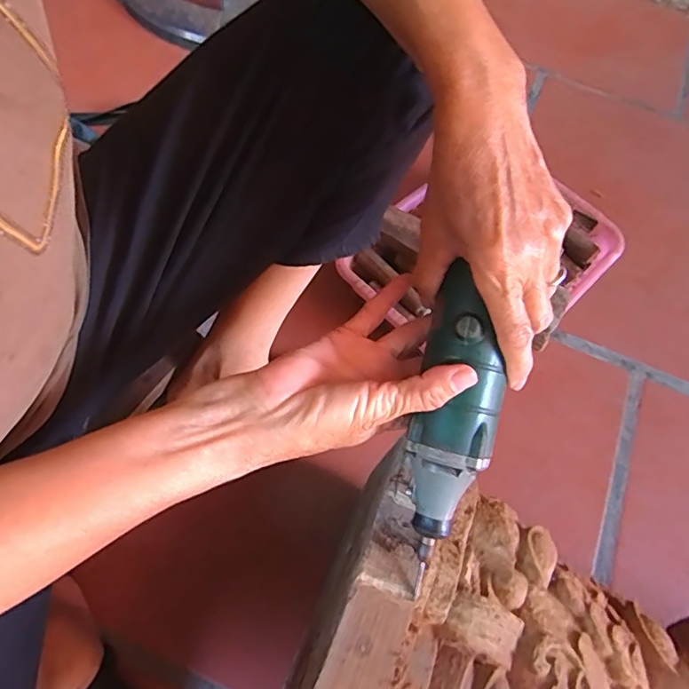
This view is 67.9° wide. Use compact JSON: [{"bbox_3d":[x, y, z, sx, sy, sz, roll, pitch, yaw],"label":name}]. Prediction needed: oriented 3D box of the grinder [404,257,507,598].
[{"bbox_3d":[0.065,0.049,0.320,0.048,0.056,0.183,8,93,1],"label":"grinder"}]

